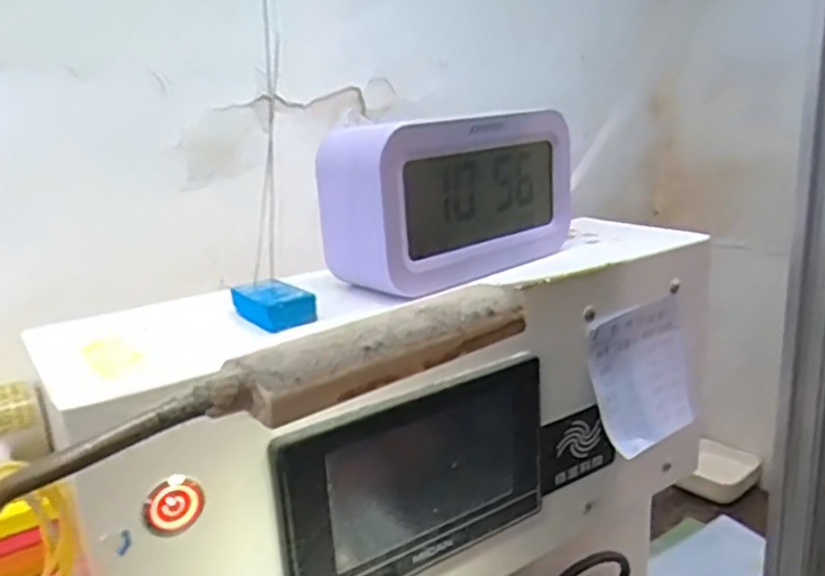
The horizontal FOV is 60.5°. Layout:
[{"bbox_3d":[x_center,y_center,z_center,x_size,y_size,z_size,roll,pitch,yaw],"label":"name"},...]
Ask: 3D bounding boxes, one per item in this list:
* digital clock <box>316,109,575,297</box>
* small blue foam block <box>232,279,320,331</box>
[{"bbox_3d":[0.022,-0.048,0.358,0.051,0.074,0.145,12,21,43],"label":"digital clock"},{"bbox_3d":[-0.060,0.006,0.304,0.022,0.013,0.039,-14,19,-35],"label":"small blue foam block"}]

